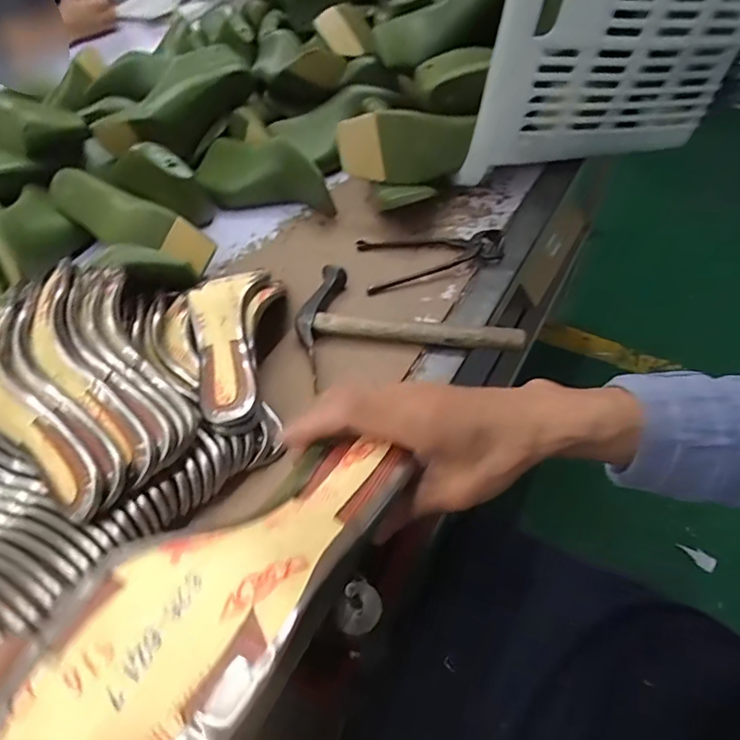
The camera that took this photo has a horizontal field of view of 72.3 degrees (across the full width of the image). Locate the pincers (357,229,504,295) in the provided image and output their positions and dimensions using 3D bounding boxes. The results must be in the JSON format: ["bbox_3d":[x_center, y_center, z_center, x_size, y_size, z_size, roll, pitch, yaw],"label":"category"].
[{"bbox_3d":[0.068,-0.146,0.598,0.164,0.018,0.095,-13,52,-7],"label":"pincers"}]

